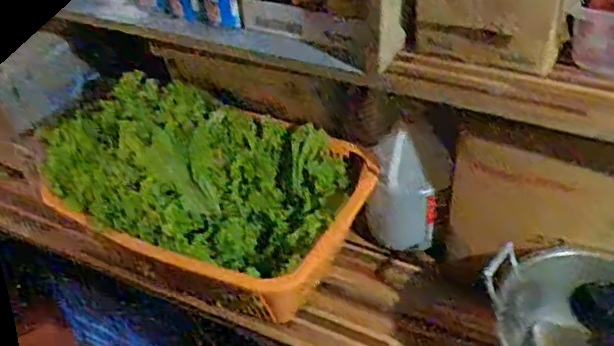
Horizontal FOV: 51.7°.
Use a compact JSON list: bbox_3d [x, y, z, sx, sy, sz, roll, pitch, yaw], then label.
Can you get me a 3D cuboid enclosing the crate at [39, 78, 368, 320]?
[{"bbox_3d":[-0.180,0.016,1.042,0.488,0.224,0.305,14,44,20],"label":"crate"}]

